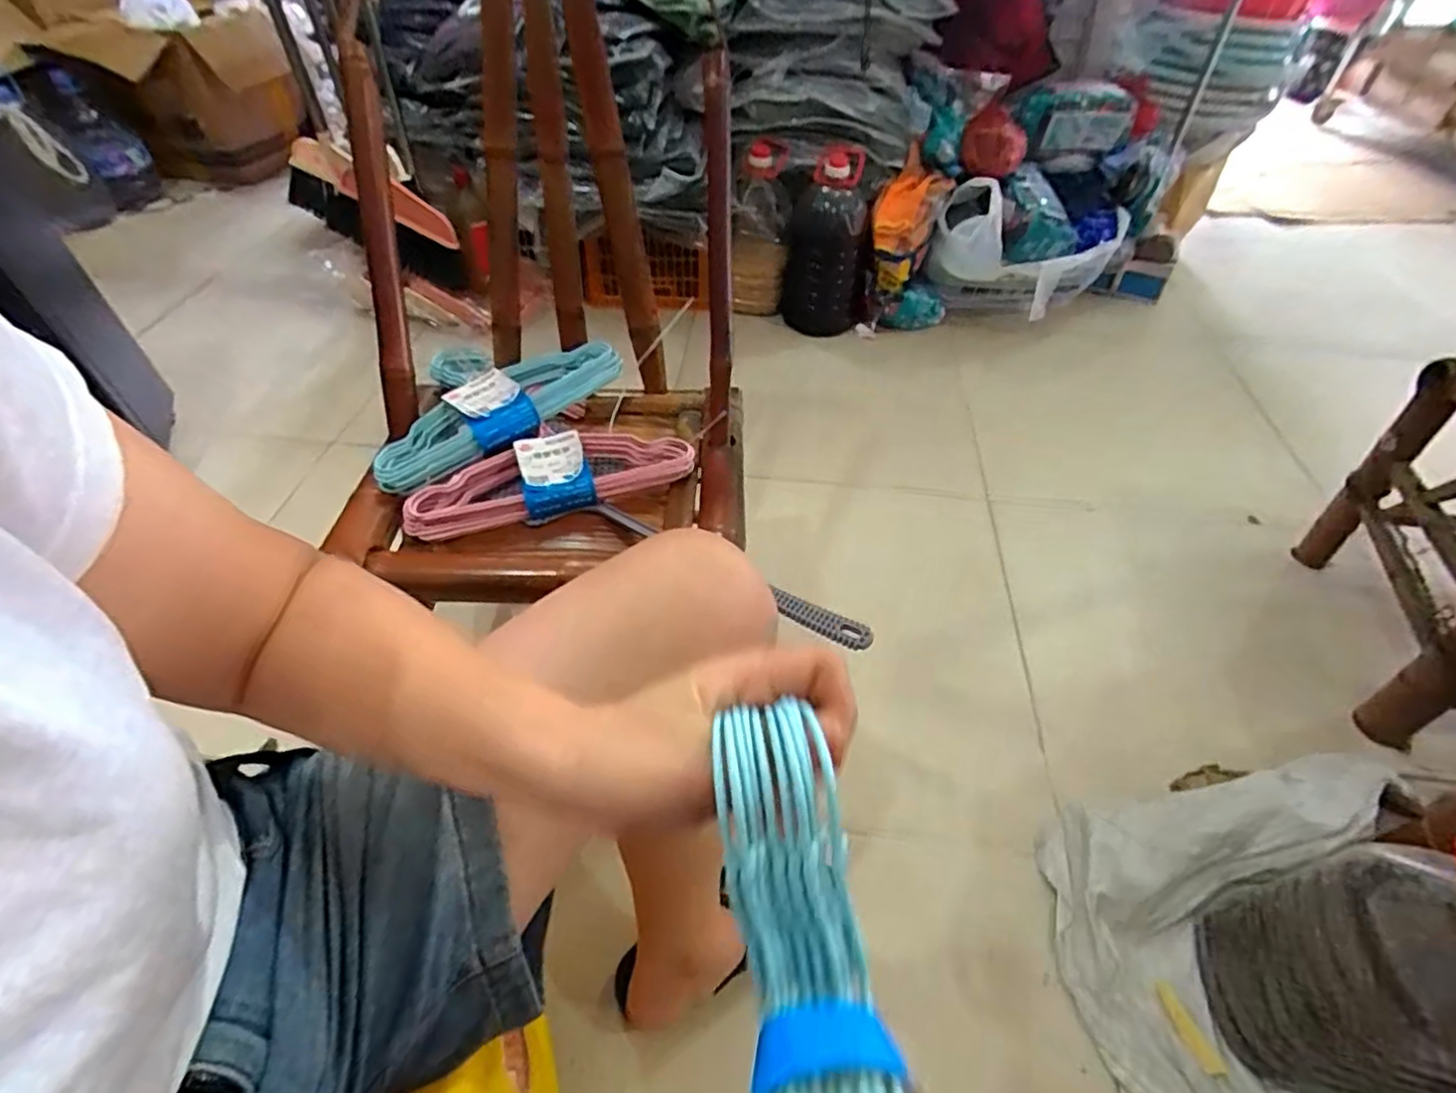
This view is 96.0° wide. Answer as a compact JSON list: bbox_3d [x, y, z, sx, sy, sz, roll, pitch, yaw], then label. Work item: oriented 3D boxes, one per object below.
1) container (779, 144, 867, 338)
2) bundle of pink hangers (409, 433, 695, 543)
[{"bbox_3d":[0.223,-0.647,1.424,0.183,0.332,0.150,10,49,10],"label":"container"},{"bbox_3d":[-0.185,-0.075,0.682,0.288,0.036,0.088,-15,50,-13],"label":"bundle of pink hangers"}]

